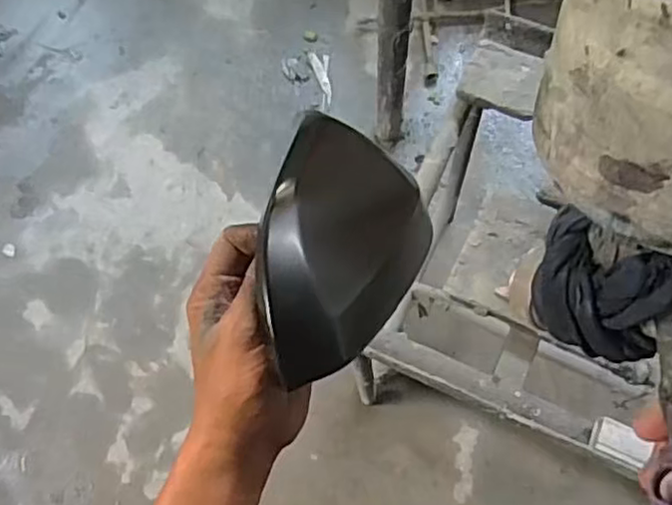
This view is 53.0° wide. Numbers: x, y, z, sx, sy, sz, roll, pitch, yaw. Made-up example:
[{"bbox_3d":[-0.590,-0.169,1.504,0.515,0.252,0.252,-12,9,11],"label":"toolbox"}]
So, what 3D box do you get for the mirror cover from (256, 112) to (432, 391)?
[{"bbox_3d":[0.008,-0.004,0.424,0.094,0.109,0.176,12,74,5],"label":"mirror cover"}]

